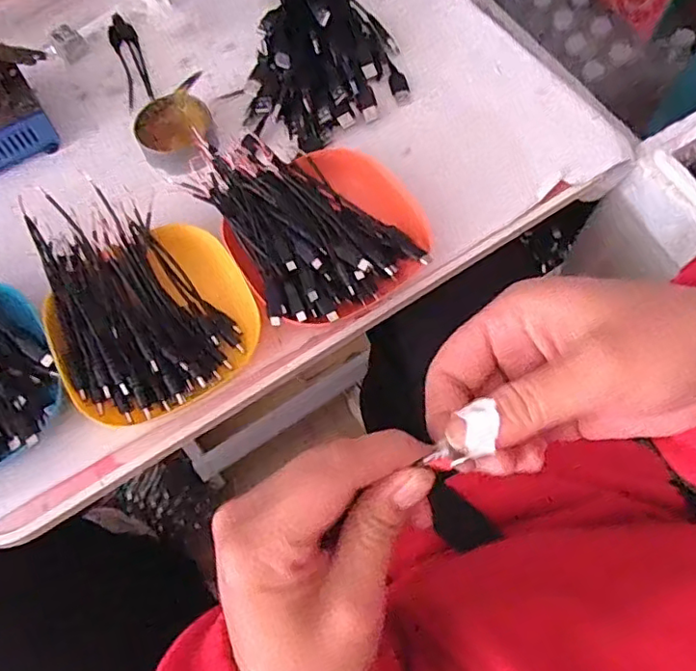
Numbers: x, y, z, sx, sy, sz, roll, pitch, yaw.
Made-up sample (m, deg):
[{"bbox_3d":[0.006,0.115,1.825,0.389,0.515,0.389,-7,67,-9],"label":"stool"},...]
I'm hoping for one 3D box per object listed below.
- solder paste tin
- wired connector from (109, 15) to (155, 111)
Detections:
[{"bbox_3d":[-0.147,-0.174,0.505,0.063,0.028,0.057,-36,71,-13],"label":"solder paste tin"},{"bbox_3d":[-0.206,-0.261,0.555,0.026,0.006,0.114,-20,68,-7],"label":"wired connector"}]

